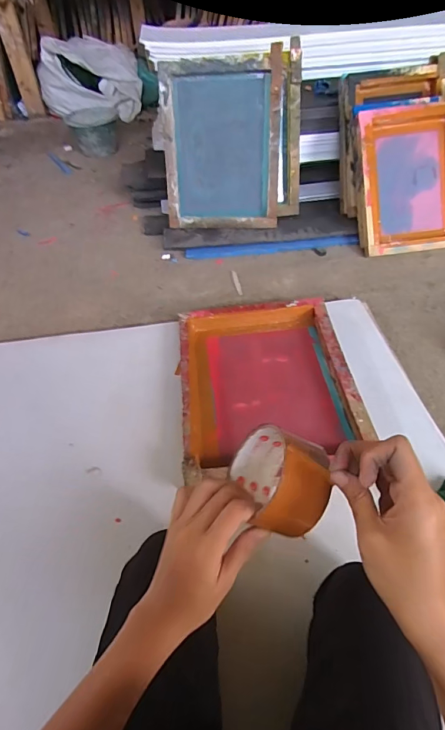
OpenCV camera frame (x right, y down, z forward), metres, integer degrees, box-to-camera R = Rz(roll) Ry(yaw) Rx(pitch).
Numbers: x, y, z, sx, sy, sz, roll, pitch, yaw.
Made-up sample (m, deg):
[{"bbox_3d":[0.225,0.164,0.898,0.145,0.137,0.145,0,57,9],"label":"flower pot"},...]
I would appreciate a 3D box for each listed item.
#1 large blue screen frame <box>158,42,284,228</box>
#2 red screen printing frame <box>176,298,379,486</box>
[{"bbox_3d":[-0.001,-0.671,1.241,0.360,0.451,0.032,-1,24,4],"label":"large blue screen frame"},{"bbox_3d":[0.090,0.024,0.861,0.358,0.056,0.435,-5,52,-1],"label":"red screen printing frame"}]

